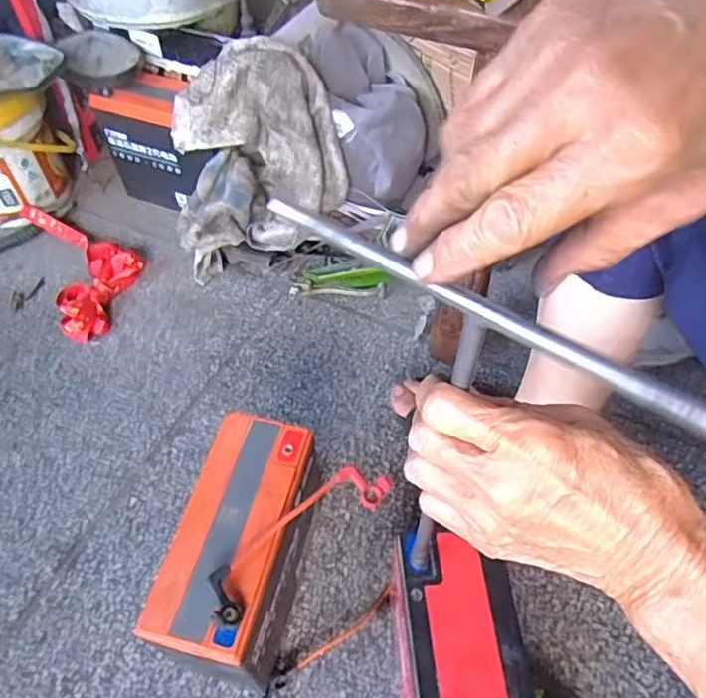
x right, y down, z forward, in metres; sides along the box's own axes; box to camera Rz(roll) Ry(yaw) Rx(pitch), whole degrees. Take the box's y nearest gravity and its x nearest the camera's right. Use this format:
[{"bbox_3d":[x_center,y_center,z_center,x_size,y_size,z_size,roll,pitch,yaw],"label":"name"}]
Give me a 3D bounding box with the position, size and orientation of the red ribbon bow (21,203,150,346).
[{"bbox_3d":[-0.354,-0.125,0.830,0.118,0.036,0.254,-25,57,-14],"label":"red ribbon bow"}]

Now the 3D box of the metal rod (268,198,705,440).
[{"bbox_3d":[0.048,-0.015,0.232,0.198,0.005,0.011,30,61,21],"label":"metal rod"}]

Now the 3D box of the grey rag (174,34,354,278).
[{"bbox_3d":[-0.121,-0.230,0.780,0.218,0.220,0.158,-11,54,-7],"label":"grey rag"}]

